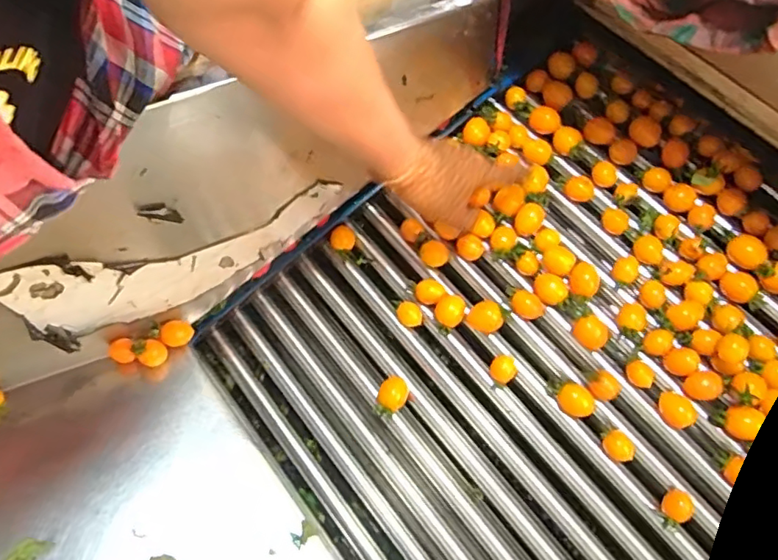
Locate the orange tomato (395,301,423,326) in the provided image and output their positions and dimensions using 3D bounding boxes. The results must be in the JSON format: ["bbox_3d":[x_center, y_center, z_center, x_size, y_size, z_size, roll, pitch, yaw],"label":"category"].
[{"bbox_3d":[0.021,0.038,0.575,0.026,0.022,0.024,2,62,-3],"label":"orange tomato"}]

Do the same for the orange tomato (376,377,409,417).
[{"bbox_3d":[0.003,0.117,0.552,0.029,0.031,0.033,13,62,3],"label":"orange tomato"}]

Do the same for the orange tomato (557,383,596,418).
[{"bbox_3d":[0.175,0.114,0.515,0.035,0.021,0.025,22,63,8],"label":"orange tomato"}]

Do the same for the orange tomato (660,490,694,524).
[{"bbox_3d":[0.251,0.198,0.482,0.023,0.020,0.024,27,64,10],"label":"orange tomato"}]

